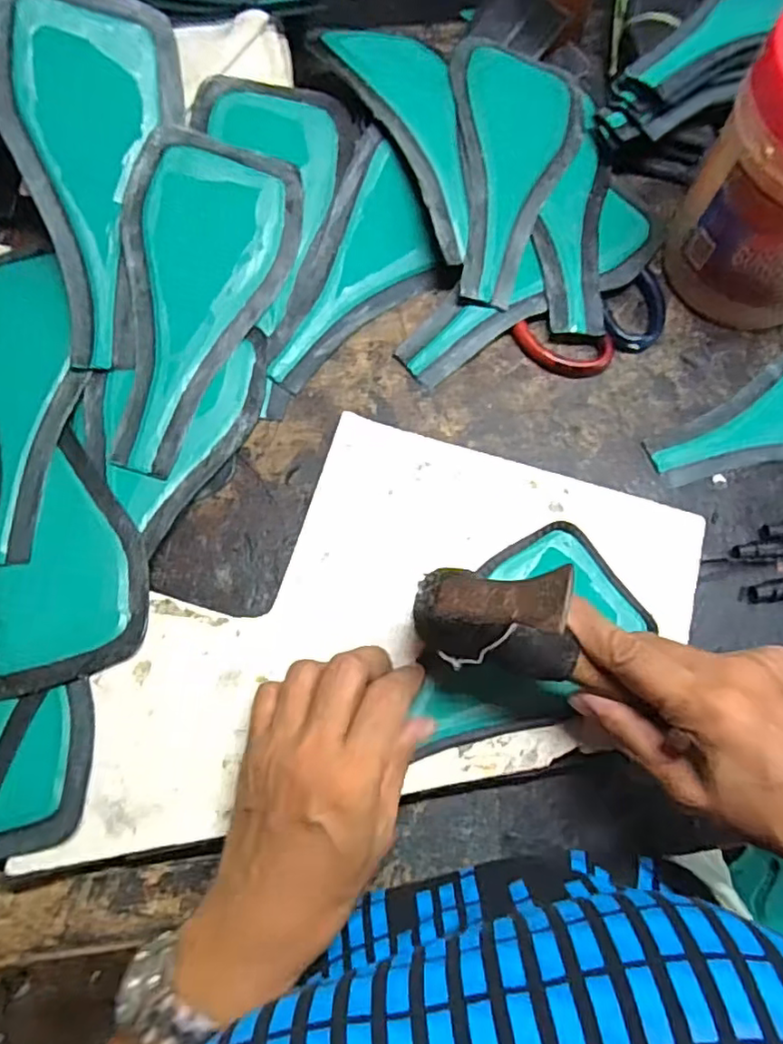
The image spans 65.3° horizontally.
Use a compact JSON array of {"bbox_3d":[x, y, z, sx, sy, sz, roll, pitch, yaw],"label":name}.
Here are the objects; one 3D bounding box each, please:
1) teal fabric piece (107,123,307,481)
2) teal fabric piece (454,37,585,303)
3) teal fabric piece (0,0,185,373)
[{"bbox_3d":[-0.130,-0.137,0.380,0.099,0.018,0.212,18,84,-7],"label":"teal fabric piece"},{"bbox_3d":[0.088,-0.242,0.422,0.098,0.011,0.202,6,78,-17],"label":"teal fabric piece"},{"bbox_3d":[-0.184,-0.206,0.375,0.096,0.038,0.218,0,96,-1],"label":"teal fabric piece"}]

